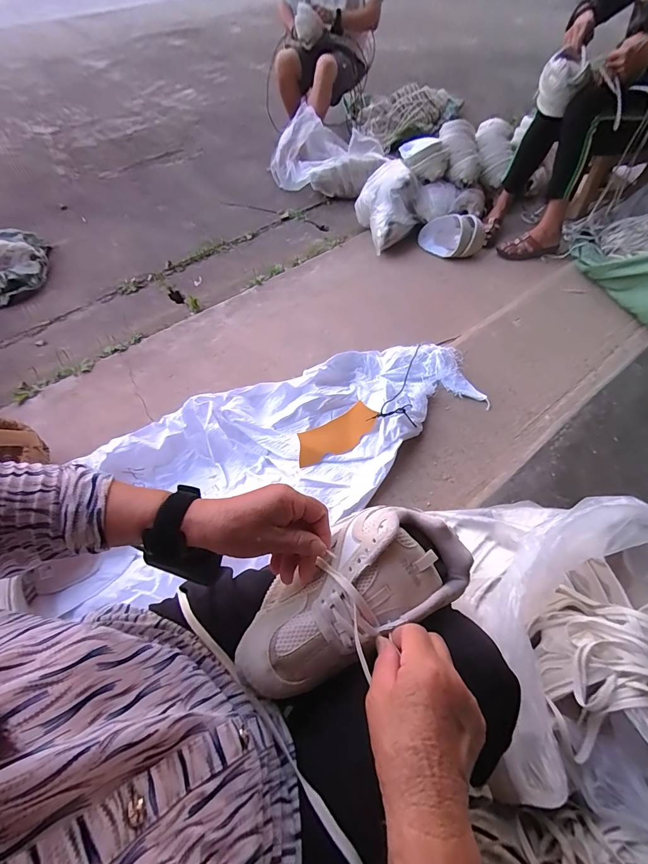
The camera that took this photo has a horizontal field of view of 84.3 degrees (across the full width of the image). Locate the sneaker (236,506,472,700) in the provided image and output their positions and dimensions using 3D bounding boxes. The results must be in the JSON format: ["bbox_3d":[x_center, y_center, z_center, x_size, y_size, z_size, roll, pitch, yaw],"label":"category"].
[{"bbox_3d":[0.025,0.156,0.349,0.228,0.090,0.105,-32,58,-7],"label":"sneaker"}]

